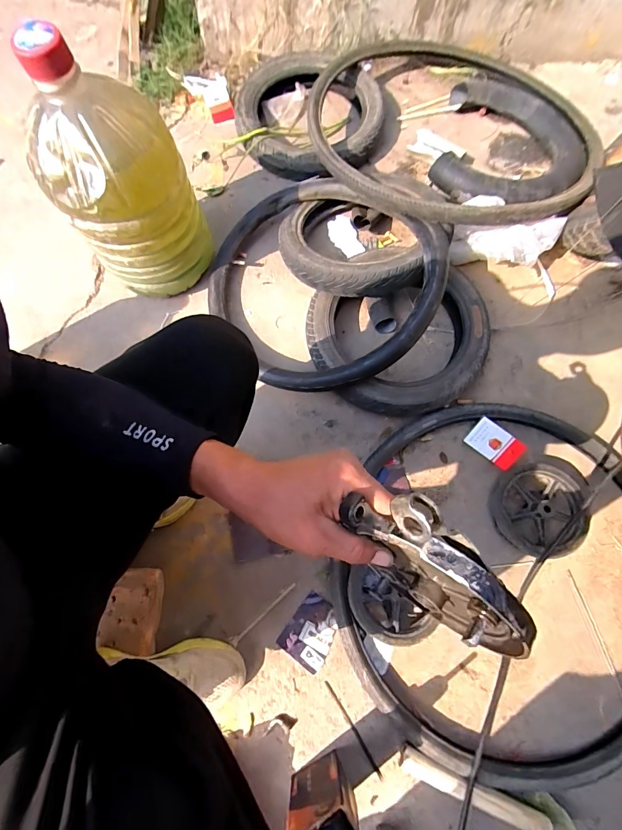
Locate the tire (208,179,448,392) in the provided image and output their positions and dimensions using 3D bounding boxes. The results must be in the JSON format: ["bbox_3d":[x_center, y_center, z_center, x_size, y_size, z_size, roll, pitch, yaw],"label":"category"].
[{"bbox_3d":[0.003,-0.257,0.728,0.472,0.052,0.420,37,87,20],"label":"tire"}]

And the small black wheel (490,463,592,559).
[{"bbox_3d":[0.397,0.164,0.648,0.150,0.041,0.146,0,74,0],"label":"small black wheel"}]

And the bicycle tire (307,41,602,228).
[{"bbox_3d":[0.330,-0.640,0.811,0.638,0.114,0.632,0,74,0],"label":"bicycle tire"}]

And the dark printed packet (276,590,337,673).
[{"bbox_3d":[0.002,0.363,0.625,0.078,0.011,0.099,32,70,15],"label":"dark printed packet"}]

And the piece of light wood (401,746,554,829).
[{"bbox_3d":[0.235,0.550,0.534,0.212,0.026,0.032,23,75,6],"label":"piece of light wood"}]

